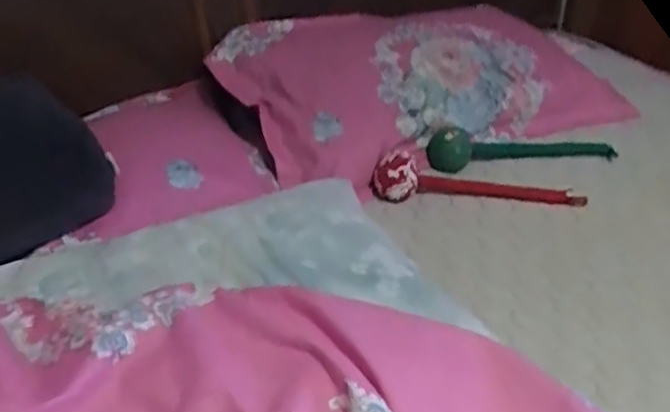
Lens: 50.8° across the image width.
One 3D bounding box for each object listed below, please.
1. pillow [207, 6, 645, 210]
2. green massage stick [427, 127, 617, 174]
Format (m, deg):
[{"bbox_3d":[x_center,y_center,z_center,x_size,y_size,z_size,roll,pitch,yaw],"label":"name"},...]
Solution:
[{"bbox_3d":[0.146,-0.220,1.277,0.656,0.173,0.348,-16,38,-20],"label":"pillow"},{"bbox_3d":[0.319,-0.108,1.196,0.318,0.067,0.056,-7,35,-8],"label":"green massage stick"}]

